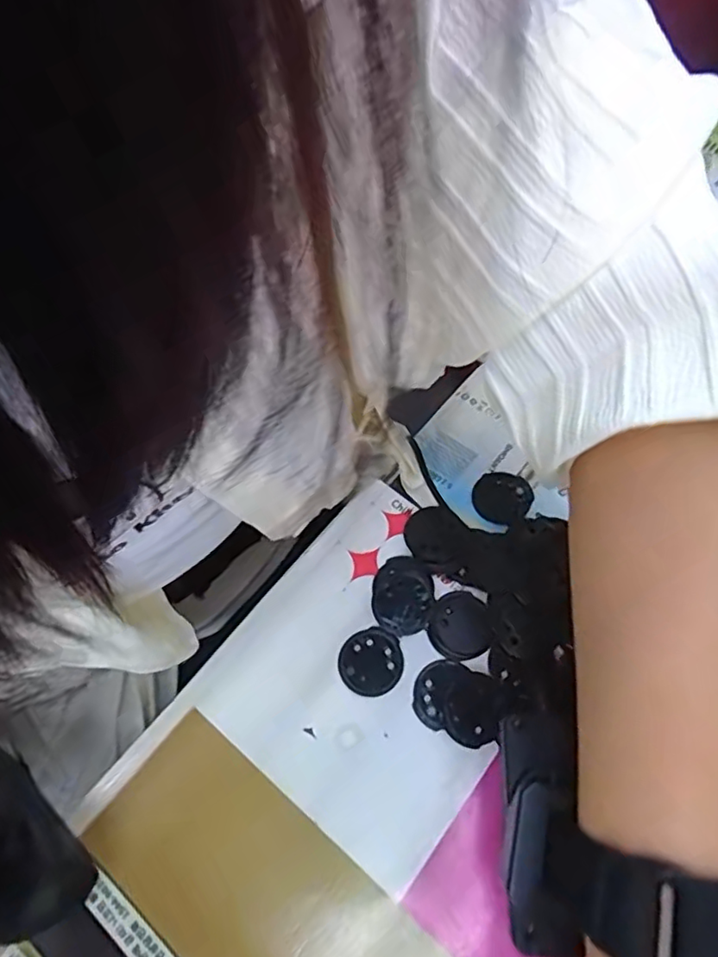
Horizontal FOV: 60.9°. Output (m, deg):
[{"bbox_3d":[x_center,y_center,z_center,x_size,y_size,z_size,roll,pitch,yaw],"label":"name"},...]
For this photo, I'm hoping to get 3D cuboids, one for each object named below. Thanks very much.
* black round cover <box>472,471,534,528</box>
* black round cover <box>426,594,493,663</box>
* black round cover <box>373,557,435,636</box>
[{"bbox_3d":[0.074,0.010,0.318,0.030,0.005,0.029,-1,61,3],"label":"black round cover"},{"bbox_3d":[0.047,0.069,0.287,0.028,0.004,0.030,-1,61,3],"label":"black round cover"},{"bbox_3d":[0.021,0.057,0.295,0.029,0.004,0.037,-3,61,2],"label":"black round cover"}]

